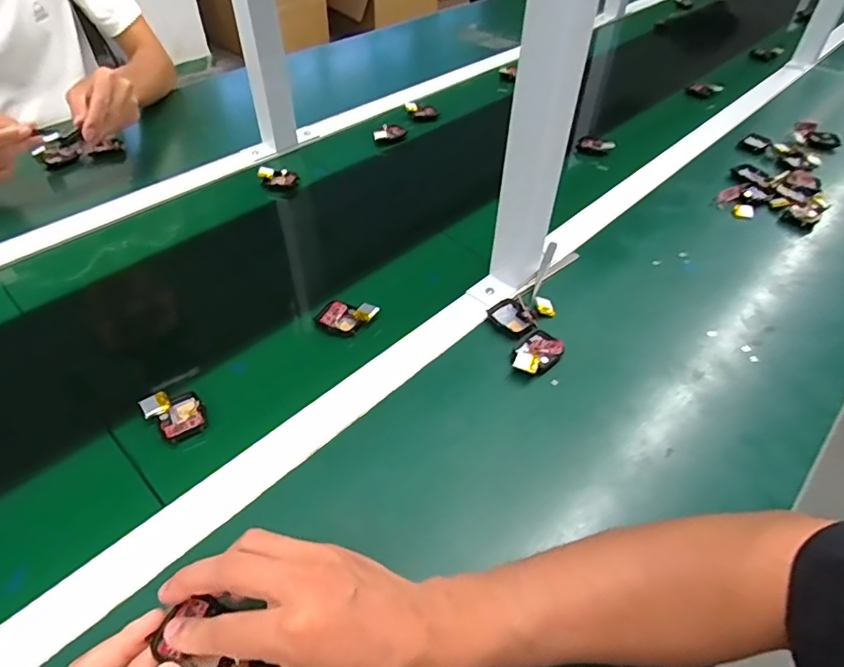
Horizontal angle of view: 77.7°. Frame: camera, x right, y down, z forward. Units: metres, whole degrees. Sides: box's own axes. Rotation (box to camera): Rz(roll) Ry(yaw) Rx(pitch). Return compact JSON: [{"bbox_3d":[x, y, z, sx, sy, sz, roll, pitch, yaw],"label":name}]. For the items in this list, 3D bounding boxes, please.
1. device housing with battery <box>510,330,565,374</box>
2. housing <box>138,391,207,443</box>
[{"bbox_3d":[0.110,0.018,0.503,0.058,0.012,0.036,-33,55,-30],"label":"device housing with battery"},{"bbox_3d":[-0.210,0.071,0.447,0.042,0.021,0.049,-27,52,-26],"label":"housing"}]

